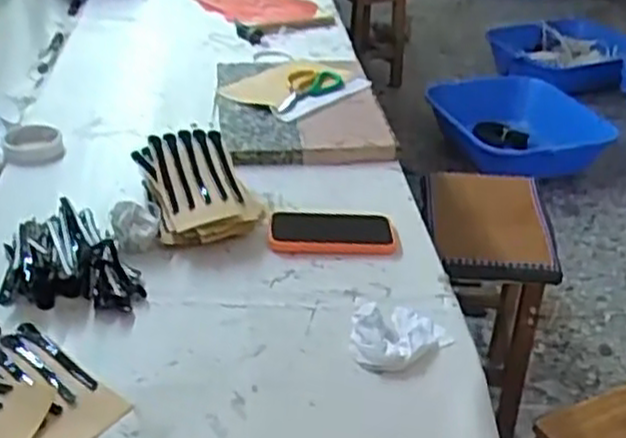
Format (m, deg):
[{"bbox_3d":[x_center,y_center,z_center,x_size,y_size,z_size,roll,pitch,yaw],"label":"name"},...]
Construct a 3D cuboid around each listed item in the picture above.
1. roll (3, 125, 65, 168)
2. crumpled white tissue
[{"bbox_3d":[-0.437,-0.118,1.233,0.087,0.035,0.090,2,30,-1],"label":"roll"},{"bbox_3d":[0.094,0.121,0.888,0.108,0.030,0.116,-2,32,-6],"label":"crumpled white tissue"}]

